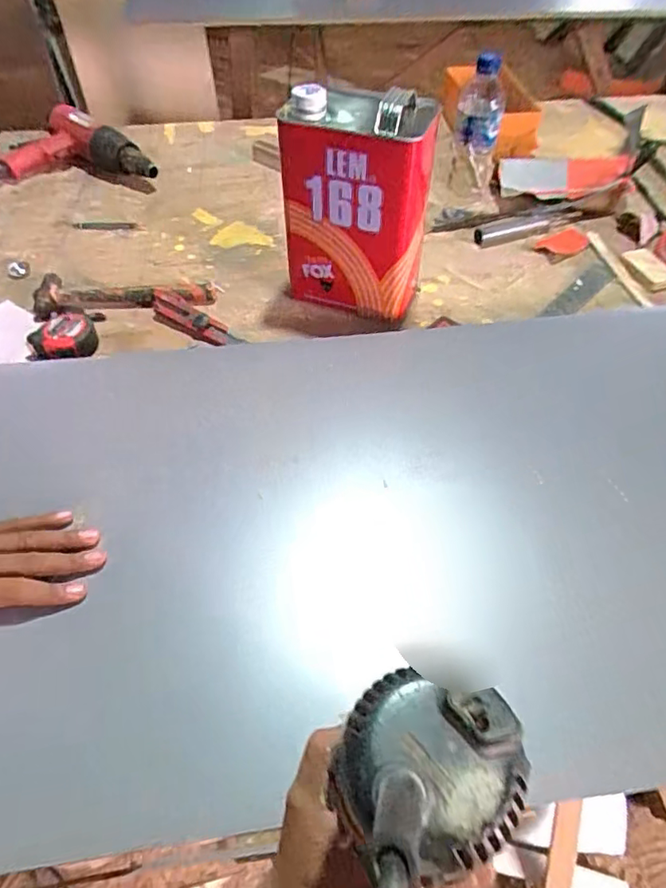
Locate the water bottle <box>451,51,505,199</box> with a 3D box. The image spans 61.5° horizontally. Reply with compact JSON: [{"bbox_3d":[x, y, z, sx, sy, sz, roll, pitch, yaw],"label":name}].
[{"bbox_3d":[0.216,-0.461,0.845,0.063,0.215,0.071,20,54,14],"label":"water bottle"}]

